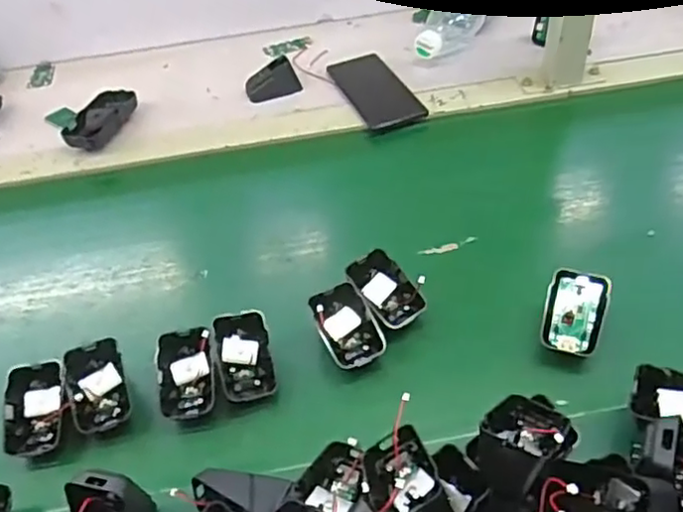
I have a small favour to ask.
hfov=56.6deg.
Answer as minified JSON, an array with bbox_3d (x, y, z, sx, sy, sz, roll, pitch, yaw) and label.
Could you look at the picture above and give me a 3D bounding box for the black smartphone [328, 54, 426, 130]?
[{"bbox_3d":[0.041,-0.209,0.797,0.074,0.006,0.170,-18,47,-10],"label":"black smartphone"}]

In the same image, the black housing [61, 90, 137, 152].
[{"bbox_3d":[-0.294,-0.165,0.778,0.058,0.033,0.120,2,47,9],"label":"black housing"}]

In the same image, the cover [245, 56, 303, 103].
[{"bbox_3d":[-0.088,-0.223,0.807,0.068,0.037,0.033,-16,46,-8],"label":"cover"}]

